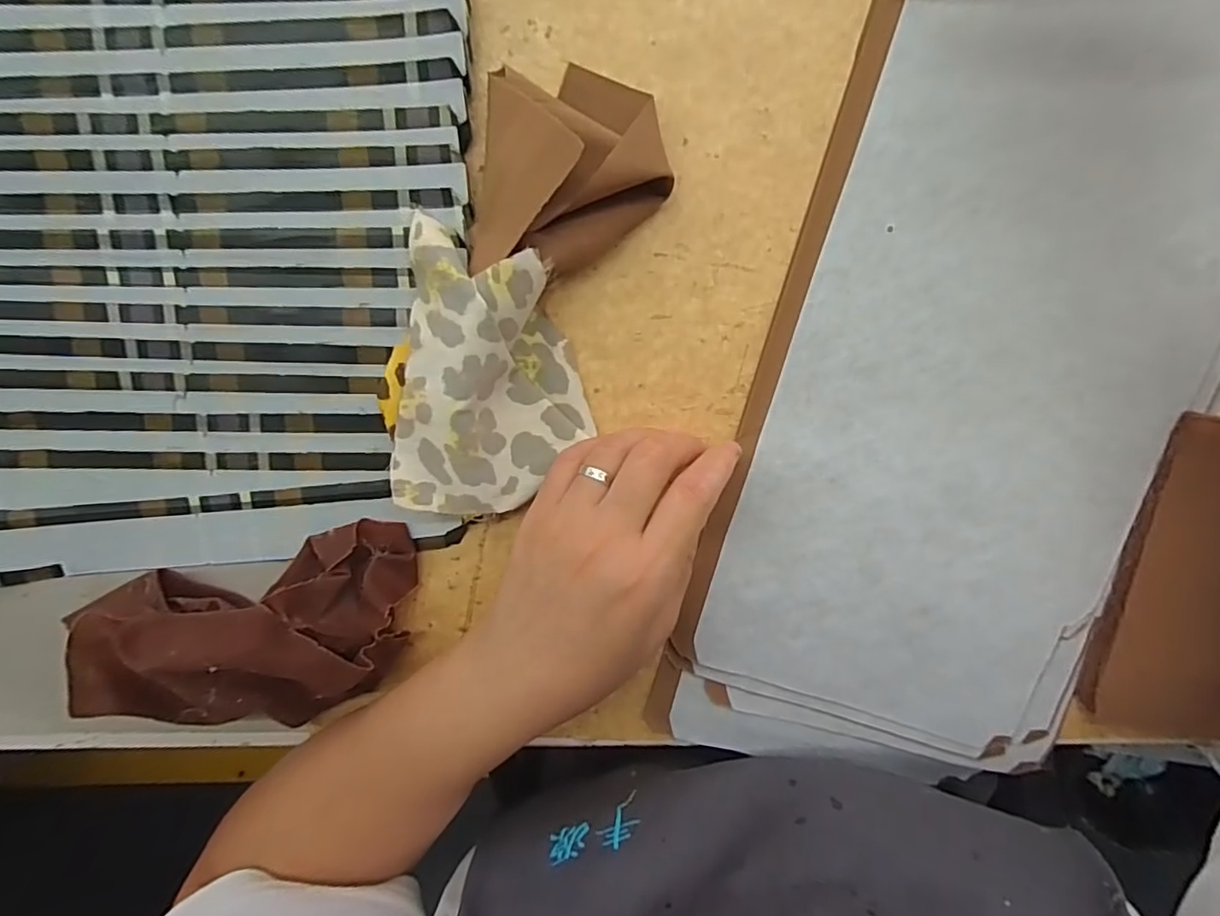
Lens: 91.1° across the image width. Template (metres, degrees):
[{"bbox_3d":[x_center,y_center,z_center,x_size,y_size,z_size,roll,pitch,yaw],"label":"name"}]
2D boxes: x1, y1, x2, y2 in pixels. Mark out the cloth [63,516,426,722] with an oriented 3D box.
[{"bbox_3d":[-0.168,0.091,0.278,0.158,0.046,0.088,-13,99,3],"label":"cloth"}]

